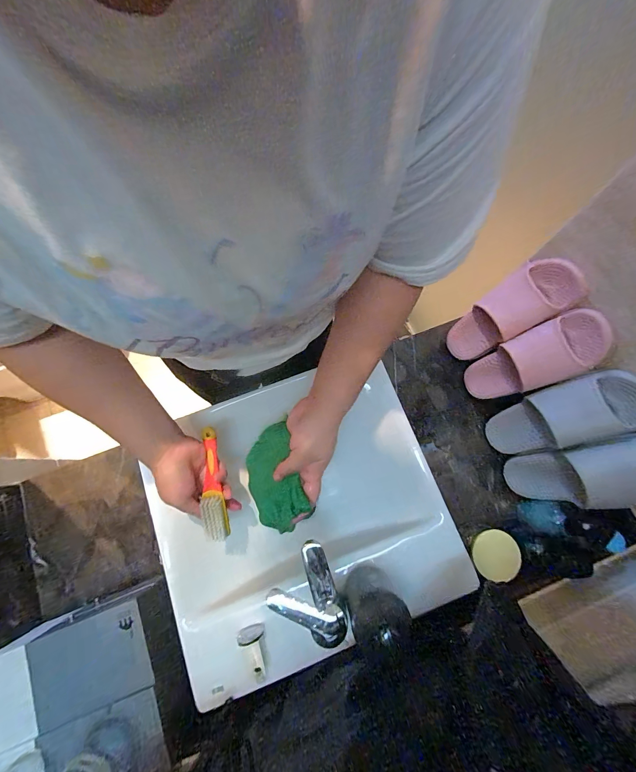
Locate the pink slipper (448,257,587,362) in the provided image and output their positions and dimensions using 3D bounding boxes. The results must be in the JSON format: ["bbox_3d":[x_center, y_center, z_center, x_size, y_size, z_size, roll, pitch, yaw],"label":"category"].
[{"bbox_3d":[0.340,-0.132,0.603,0.062,0.260,0.099,-17,76,-29],"label":"pink slipper"}]

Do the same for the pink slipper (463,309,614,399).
[{"bbox_3d":[0.372,-0.038,0.583,0.058,0.256,0.095,-13,75,-31],"label":"pink slipper"}]

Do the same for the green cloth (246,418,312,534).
[{"bbox_3d":[-0.063,0.124,0.423,0.087,0.013,0.135,-39,54,28],"label":"green cloth"}]

